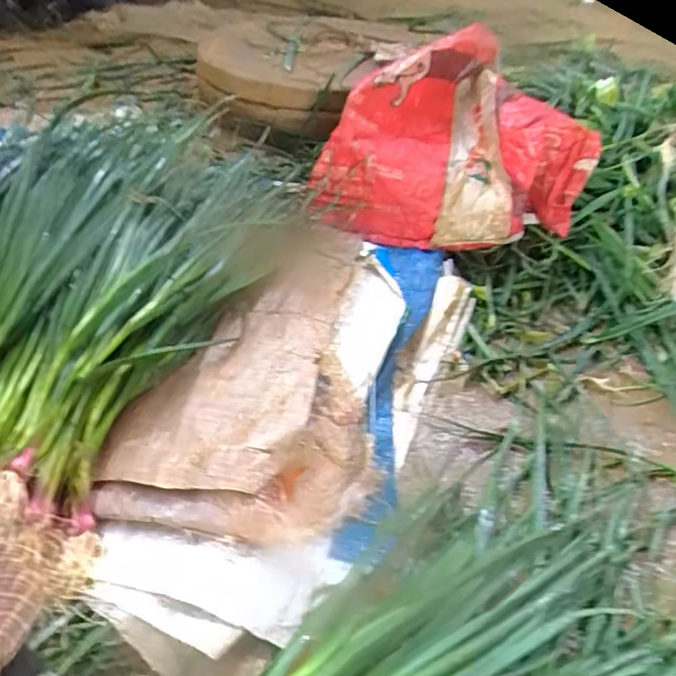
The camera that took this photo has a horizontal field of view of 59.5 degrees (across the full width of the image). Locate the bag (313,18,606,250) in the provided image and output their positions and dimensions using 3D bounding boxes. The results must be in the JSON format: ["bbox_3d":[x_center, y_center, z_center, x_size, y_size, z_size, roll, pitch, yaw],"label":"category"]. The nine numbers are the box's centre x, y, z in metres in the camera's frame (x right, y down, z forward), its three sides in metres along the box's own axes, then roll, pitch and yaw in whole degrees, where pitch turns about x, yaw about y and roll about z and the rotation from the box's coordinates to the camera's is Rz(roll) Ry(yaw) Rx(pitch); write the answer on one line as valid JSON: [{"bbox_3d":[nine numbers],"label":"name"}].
[{"bbox_3d":[0.173,-0.284,0.888,0.383,0.204,0.279,15,43,12],"label":"bag"}]

